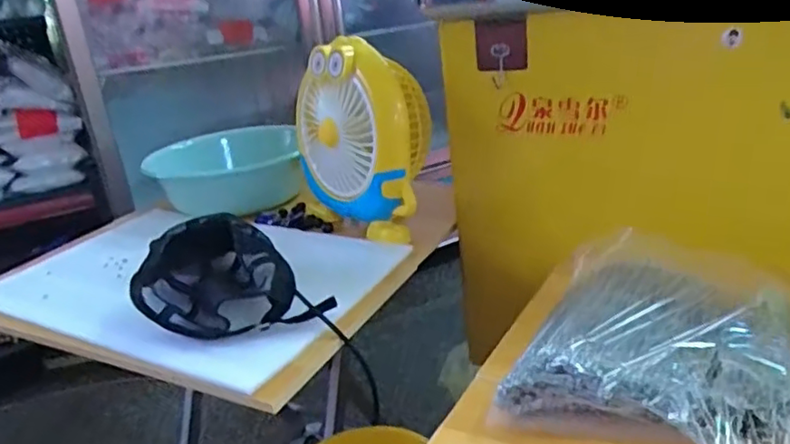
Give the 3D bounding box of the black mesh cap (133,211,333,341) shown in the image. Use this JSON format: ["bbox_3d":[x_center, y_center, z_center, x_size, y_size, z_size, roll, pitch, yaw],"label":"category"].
[{"bbox_3d":[-0.205,0.066,0.721,0.168,0.076,0.217,-22,27,-32],"label":"black mesh cap"}]

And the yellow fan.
[{"bbox_3d":[-0.040,-0.122,0.903,0.118,0.251,0.218,-21,26,-31],"label":"yellow fan"}]

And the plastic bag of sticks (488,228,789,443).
[{"bbox_3d":[0.212,0.111,0.511,0.209,0.070,0.295,6,26,30],"label":"plastic bag of sticks"}]

